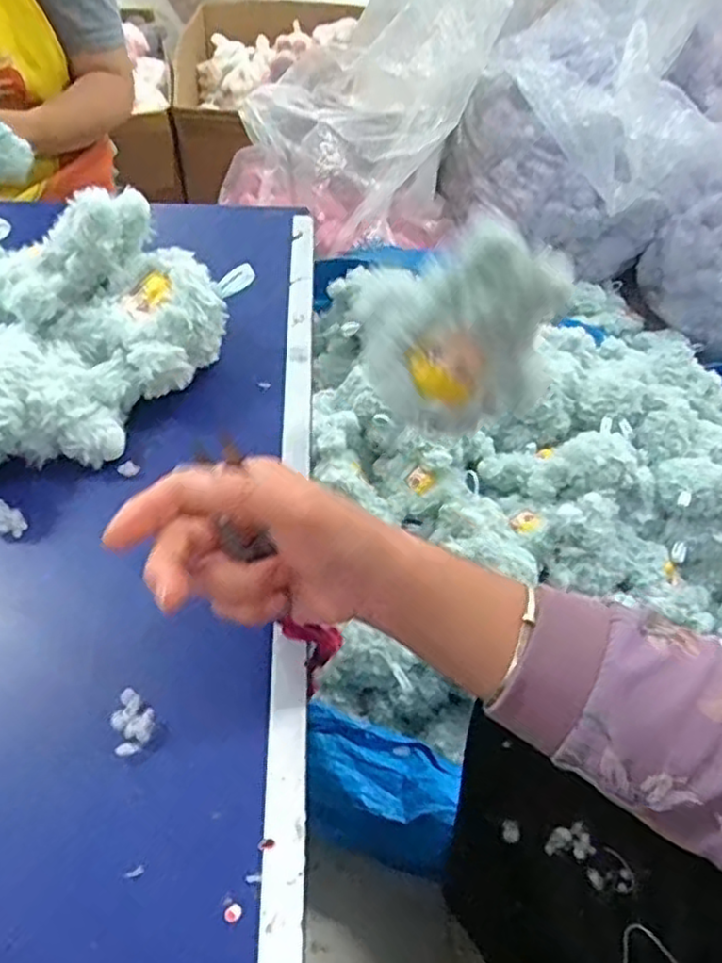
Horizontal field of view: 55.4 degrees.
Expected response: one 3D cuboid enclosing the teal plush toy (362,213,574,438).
[{"bbox_3d":[0.061,-0.103,0.445,0.113,0.126,0.070,8,25,0],"label":"teal plush toy"}]

